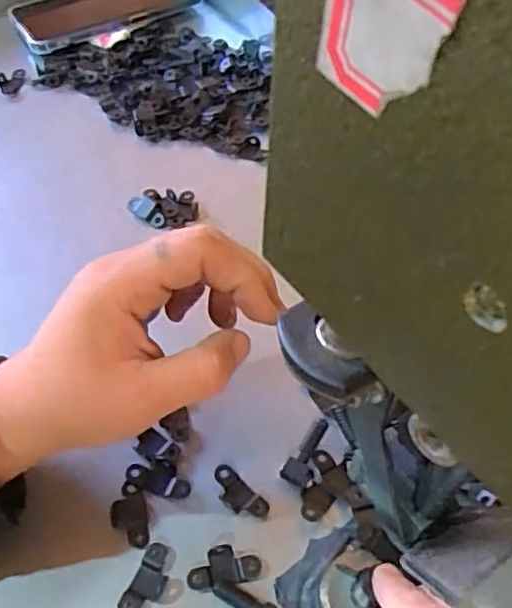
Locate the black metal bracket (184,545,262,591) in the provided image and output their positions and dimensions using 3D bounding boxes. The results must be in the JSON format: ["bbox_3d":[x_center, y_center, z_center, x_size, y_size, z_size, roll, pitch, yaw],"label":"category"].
[{"bbox_3d":[-0.016,0.124,0.311,0.034,0.006,0.018,-14,54,-8],"label":"black metal bracket"}]

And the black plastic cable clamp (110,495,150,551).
[{"bbox_3d":[-0.062,0.107,0.323,0.017,0.004,0.025,-13,54,-7],"label":"black plastic cable clamp"}]

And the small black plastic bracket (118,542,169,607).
[{"bbox_3d":[-0.050,0.130,0.307,0.016,0.004,0.034,20,56,16],"label":"small black plastic bracket"}]

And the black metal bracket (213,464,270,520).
[{"bbox_3d":[-0.009,0.096,0.334,0.034,0.005,0.015,37,62,25],"label":"black metal bracket"}]

